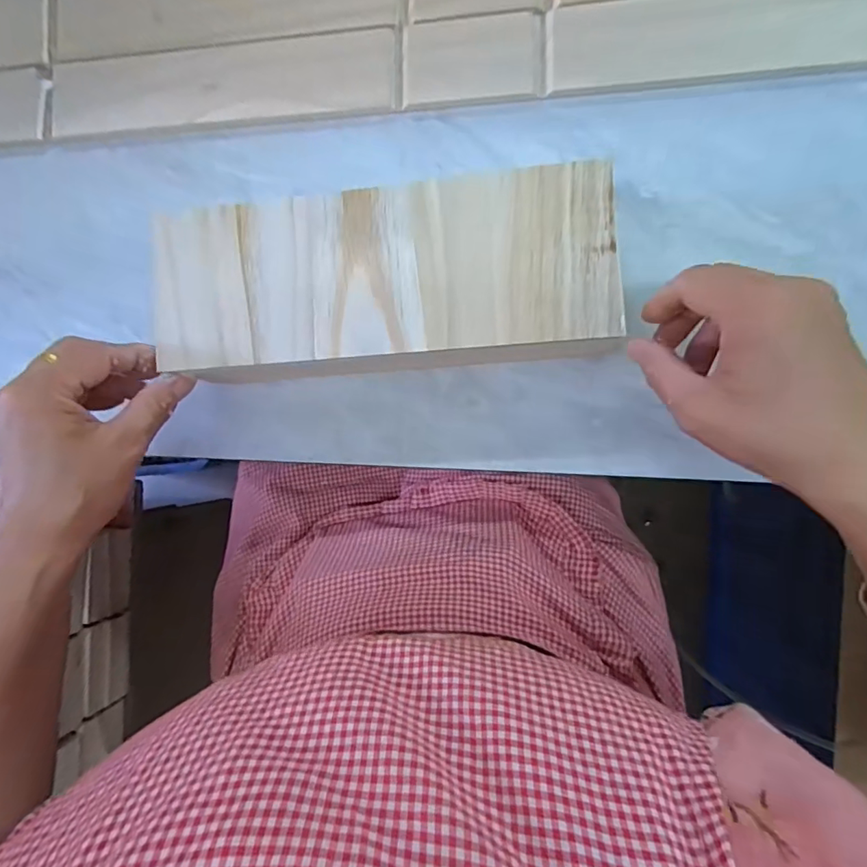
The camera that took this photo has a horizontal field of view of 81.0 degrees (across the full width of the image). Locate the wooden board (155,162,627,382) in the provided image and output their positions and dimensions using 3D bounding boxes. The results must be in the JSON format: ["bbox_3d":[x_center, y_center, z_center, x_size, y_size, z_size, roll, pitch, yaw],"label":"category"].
[{"bbox_3d":[-0.033,-0.092,0.306,0.273,0.018,0.105,-3,90,8],"label":"wooden board"}]

